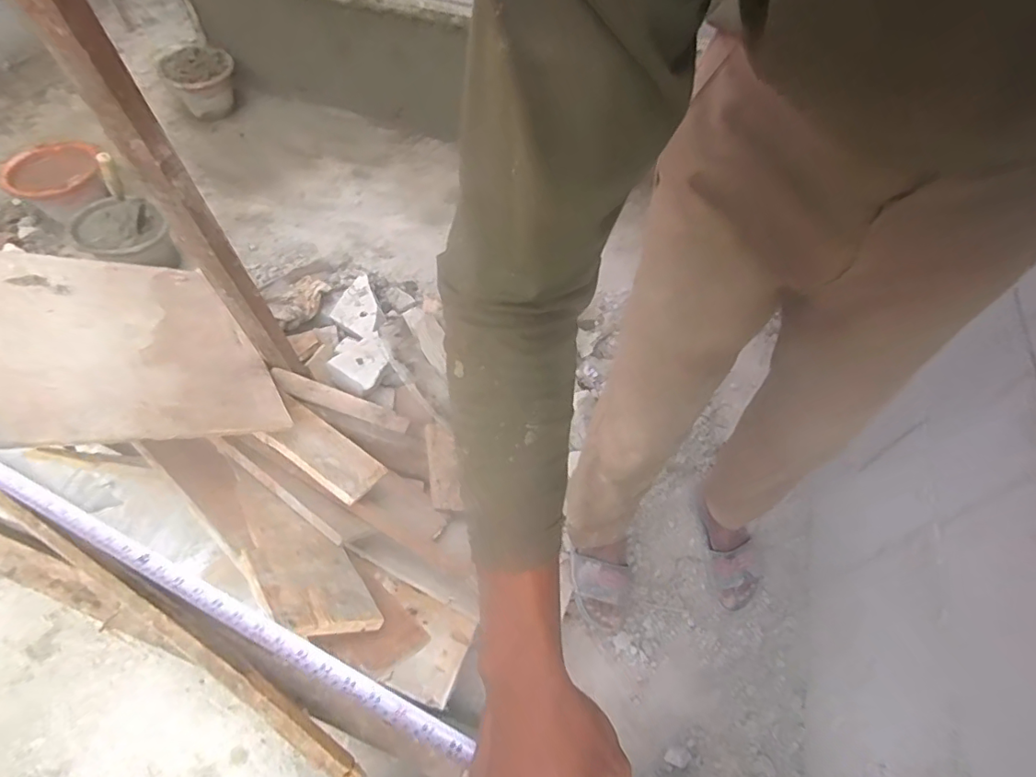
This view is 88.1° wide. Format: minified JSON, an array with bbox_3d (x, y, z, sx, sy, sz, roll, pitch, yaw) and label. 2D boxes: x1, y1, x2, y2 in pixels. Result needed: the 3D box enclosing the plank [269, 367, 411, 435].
[{"bbox_3d":[-0.378,0.030,1.161,0.300,0.025,0.059,24,54,-28],"label":"plank"}]

